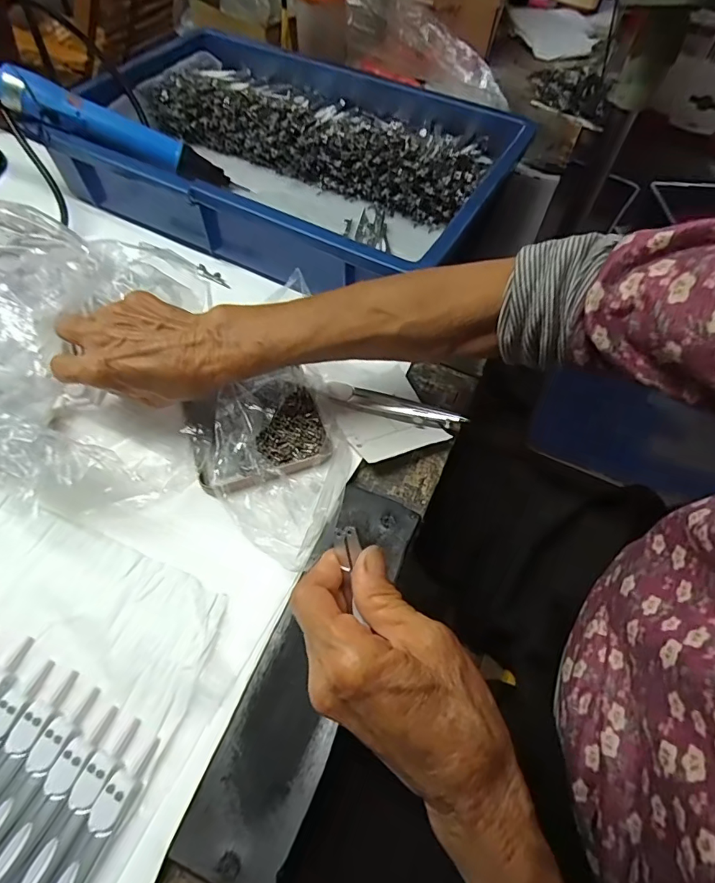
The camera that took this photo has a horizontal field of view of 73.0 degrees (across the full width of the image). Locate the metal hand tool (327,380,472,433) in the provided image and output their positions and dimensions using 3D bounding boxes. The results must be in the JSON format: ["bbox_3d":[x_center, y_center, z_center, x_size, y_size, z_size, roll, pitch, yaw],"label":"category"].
[{"bbox_3d":[0.027,-0.028,0.370,0.107,0.013,0.017,22,59,11],"label":"metal hand tool"}]

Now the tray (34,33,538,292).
[{"bbox_3d":[-0.082,-0.304,0.503,0.461,0.074,0.300,27,60,14],"label":"tray"}]

